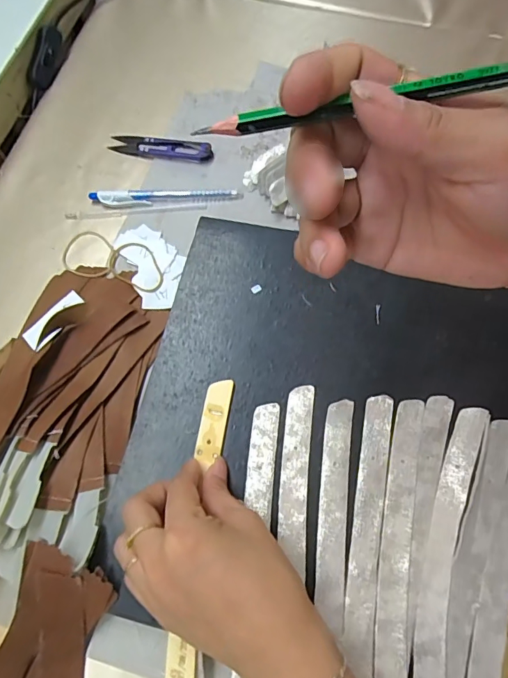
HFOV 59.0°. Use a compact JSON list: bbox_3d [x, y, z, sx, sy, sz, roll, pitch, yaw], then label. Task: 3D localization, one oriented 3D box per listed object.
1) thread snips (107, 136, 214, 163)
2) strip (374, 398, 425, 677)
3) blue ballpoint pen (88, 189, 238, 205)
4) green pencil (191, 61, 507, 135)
[{"bbox_3d":[-0.088,-0.184,0.427,0.099,0.014,0.022,10,72,4],"label":"thread snips"},{"bbox_3d":[0.095,0.132,0.292,0.022,0.004,0.188,9,72,4],"label":"strip"},{"bbox_3d":[-0.083,-0.129,0.409,0.131,0.008,0.015,0,71,0],"label":"blue ballpoint pen"},{"bbox_3d":[0.051,-0.086,0.158,0.144,0.007,0.005,-6,71,10],"label":"green pencil"}]

